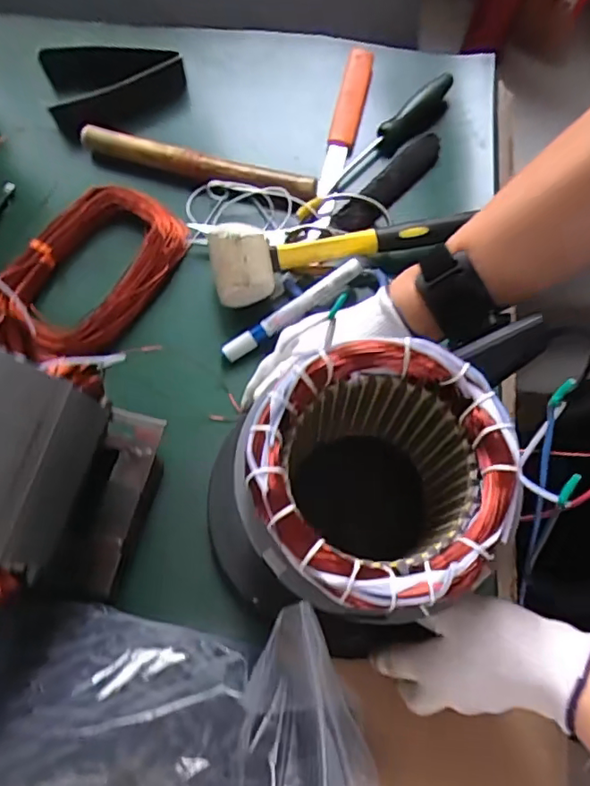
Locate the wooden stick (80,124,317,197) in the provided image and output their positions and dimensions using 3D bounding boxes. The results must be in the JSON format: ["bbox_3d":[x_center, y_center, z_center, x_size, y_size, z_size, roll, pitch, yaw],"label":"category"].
[{"bbox_3d":[-0.092,-0.218,0.513,0.223,0.017,0.023,15,72,5],"label":"wooden stick"}]

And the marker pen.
[{"bbox_3d":[-0.002,-0.073,0.466,0.135,0.021,0.021,-33,74,-10],"label":"marker pen"}]

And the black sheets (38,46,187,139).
[{"bbox_3d":[-0.187,-0.318,0.560,0.139,0.044,0.088,-26,73,-8],"label":"black sheets"}]

